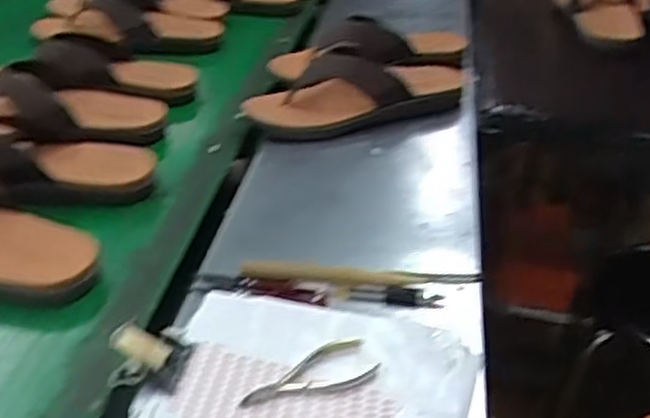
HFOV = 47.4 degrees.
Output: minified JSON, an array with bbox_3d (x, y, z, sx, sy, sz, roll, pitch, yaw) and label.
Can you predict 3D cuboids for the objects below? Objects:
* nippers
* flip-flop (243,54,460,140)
[{"bbox_3d":[-0.012,0.118,0.536,0.099,0.009,0.041,-9,34,-15],"label":"nippers"},{"bbox_3d":[0.049,-0.142,0.898,0.289,0.076,0.099,-10,34,-17],"label":"flip-flop"}]

